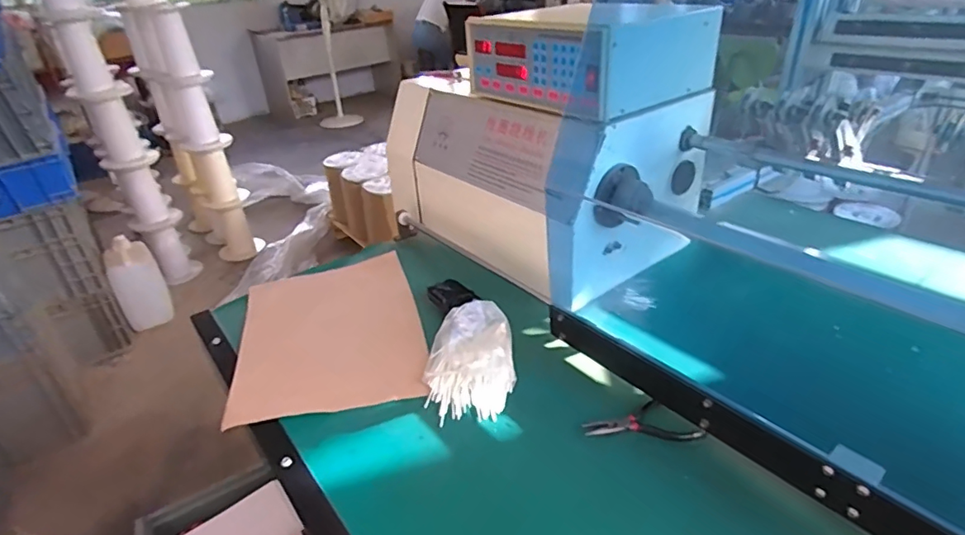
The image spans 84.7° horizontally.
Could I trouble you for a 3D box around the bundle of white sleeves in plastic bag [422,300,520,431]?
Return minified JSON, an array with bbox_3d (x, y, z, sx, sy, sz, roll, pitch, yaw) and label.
[{"bbox_3d":[-0.017,0.110,0.667,0.111,0.048,0.175,-5,31,0],"label":"bundle of white sleeves in plastic bag"}]

